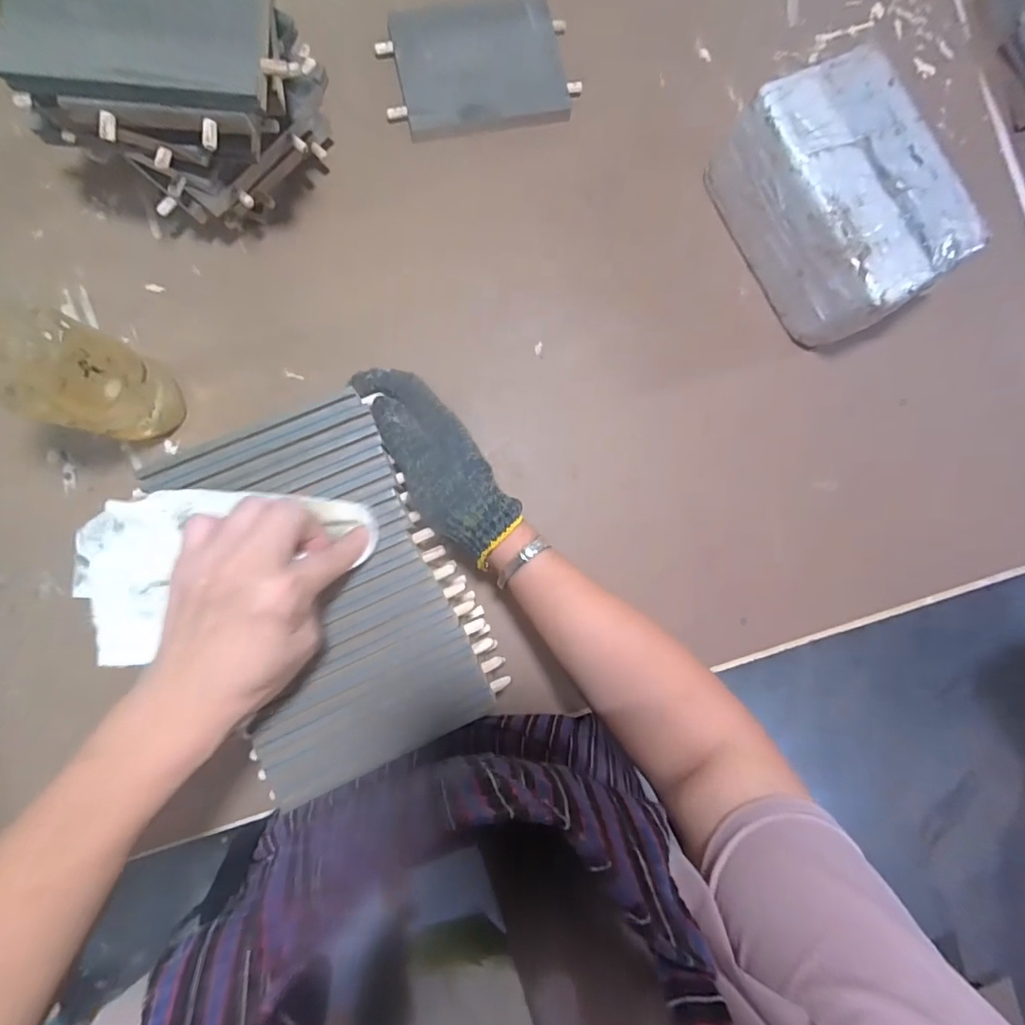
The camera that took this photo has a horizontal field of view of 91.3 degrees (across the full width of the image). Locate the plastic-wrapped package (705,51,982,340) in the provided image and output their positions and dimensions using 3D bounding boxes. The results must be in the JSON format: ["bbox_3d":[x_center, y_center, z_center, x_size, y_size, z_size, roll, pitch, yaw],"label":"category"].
[{"bbox_3d":[0.287,-0.271,0.452,0.122,0.109,0.200,-31,90,-5],"label":"plastic-wrapped package"}]

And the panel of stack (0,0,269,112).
[{"bbox_3d":[-0.235,-0.334,0.316,0.149,0.014,0.146,1,87,-4],"label":"panel of stack"}]

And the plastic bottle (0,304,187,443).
[{"bbox_3d":[-0.299,-0.093,0.340,0.057,0.212,0.058,-5,87,-6],"label":"plastic bottle"}]

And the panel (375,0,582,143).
[{"bbox_3d":[-0.033,-0.418,0.472,0.169,0.015,0.120,-15,88,-6],"label":"panel"}]

